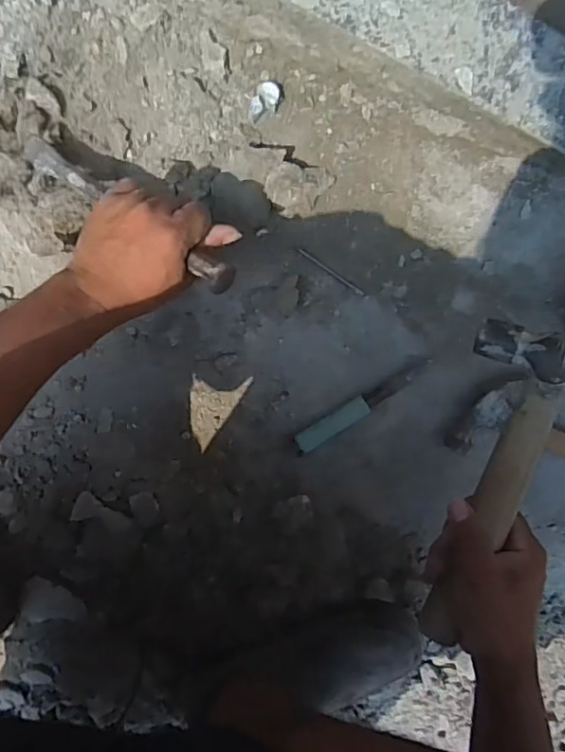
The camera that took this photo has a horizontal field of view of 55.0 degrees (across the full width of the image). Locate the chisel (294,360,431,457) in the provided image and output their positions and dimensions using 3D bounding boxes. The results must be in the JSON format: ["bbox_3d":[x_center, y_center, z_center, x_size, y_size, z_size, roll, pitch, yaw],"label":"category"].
[{"bbox_3d":[0.078,0.030,0.534,0.151,0.010,0.020,-33,96,3],"label":"chisel"}]

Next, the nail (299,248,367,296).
[{"bbox_3d":[0.047,-0.097,0.510,0.075,0.004,0.005,34,96,-4],"label":"nail"}]

